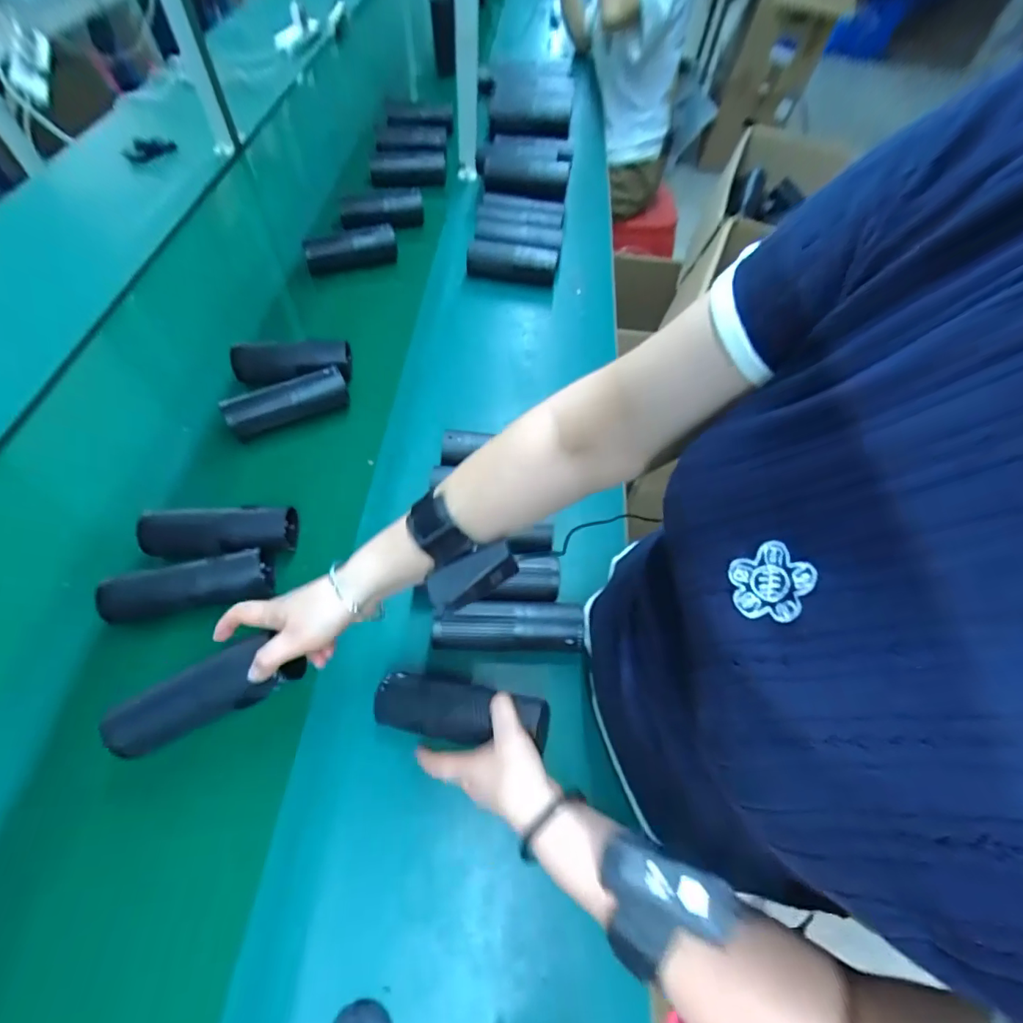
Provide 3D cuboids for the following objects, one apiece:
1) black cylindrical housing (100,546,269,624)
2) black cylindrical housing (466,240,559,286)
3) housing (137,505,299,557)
[{"bbox_3d":[-0.357,0.084,0.534,0.168,0.041,0.045,-11,61,-11],"label":"black cylindrical housing"},{"bbox_3d":[0.001,-0.467,0.897,0.165,0.054,0.064,1,59,-4],"label":"black cylindrical housing"},{"bbox_3d":[-0.345,0.026,0.570,0.171,0.047,0.050,-4,60,-7],"label":"housing"}]

